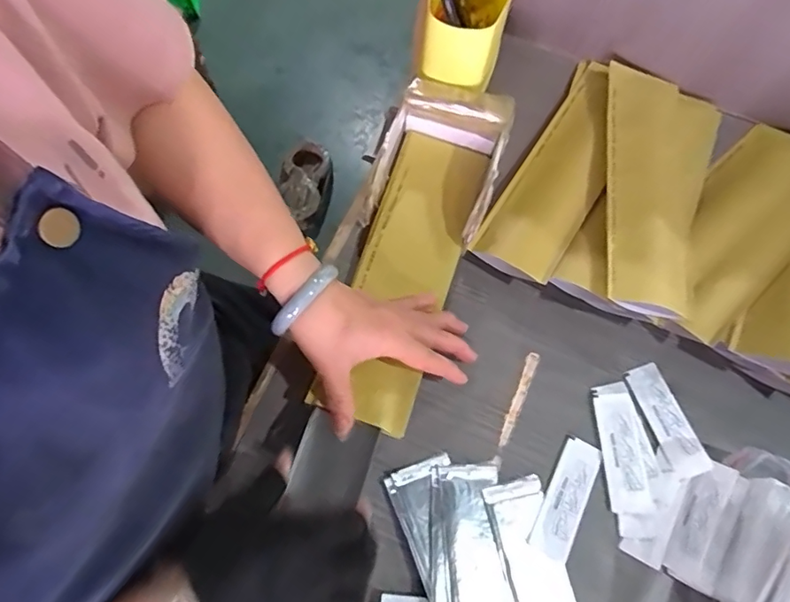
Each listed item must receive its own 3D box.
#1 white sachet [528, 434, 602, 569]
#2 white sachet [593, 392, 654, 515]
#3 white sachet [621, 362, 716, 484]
[{"bbox_3d":[0.136,0.156,0.407,0.031,0.004,0.092,28,71,9],"label":"white sachet"},{"bbox_3d":[0.185,0.123,0.419,0.032,0.006,0.093,-2,69,-2],"label":"white sachet"},{"bbox_3d":[0.229,0.098,0.430,0.034,0.005,0.093,-18,71,-8],"label":"white sachet"}]

